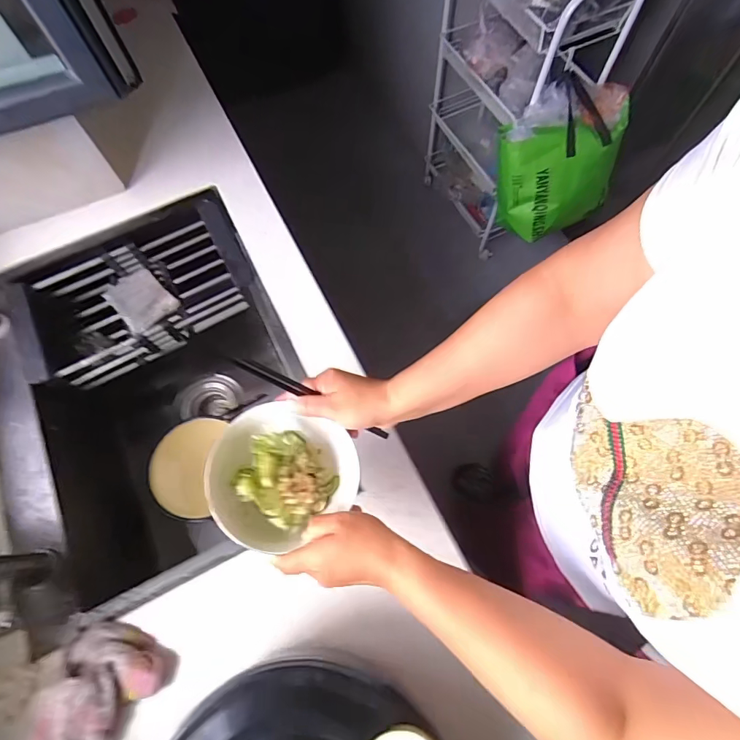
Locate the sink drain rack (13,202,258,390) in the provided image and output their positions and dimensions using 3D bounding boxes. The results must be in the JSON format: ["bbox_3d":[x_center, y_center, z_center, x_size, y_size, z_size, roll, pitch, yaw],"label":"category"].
[{"bbox_3d":[-0.400,-0.134,0.753,0.379,0.082,0.207,-28,71,-8],"label":"sink drain rack"}]

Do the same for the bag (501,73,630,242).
[{"bbox_3d":[0.492,-0.522,1.078,0.317,0.278,0.184,-25,70,-7],"label":"bag"}]

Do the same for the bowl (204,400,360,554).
[{"bbox_3d":[-0.091,0.114,0.464,0.143,0.102,0.144,-1,69,2],"label":"bowl"}]

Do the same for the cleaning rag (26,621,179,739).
[{"bbox_3d":[-0.312,0.368,0.489,0.127,0.061,0.125,16,71,9],"label":"cleaning rag"}]

